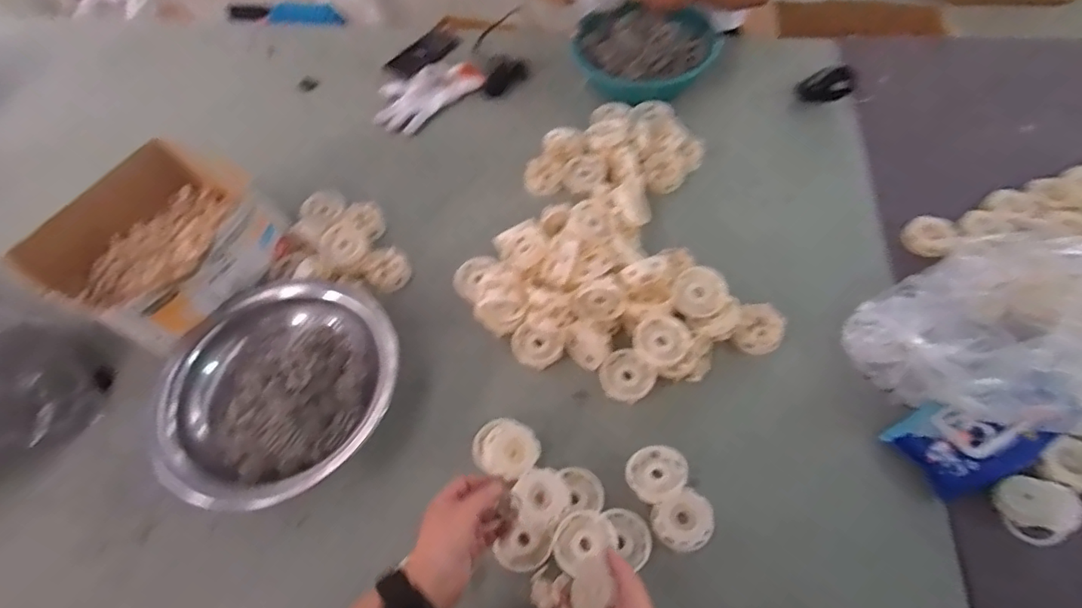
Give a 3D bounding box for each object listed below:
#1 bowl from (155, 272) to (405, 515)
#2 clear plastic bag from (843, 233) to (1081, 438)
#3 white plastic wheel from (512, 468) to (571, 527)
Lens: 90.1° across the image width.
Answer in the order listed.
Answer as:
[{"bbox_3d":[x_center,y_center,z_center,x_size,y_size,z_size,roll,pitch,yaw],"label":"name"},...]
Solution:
[{"bbox_3d":[-0.340,0.098,0.703,0.294,0.068,0.295,-2,59,4],"label":"bowl"},{"bbox_3d":[0.584,0.030,0.647,0.330,0.097,0.260,-24,60,-10],"label":"clear plastic bag"},{"bbox_3d":[0.001,0.225,0.634,0.061,0.014,0.063,-2,59,4],"label":"white plastic wheel"}]

